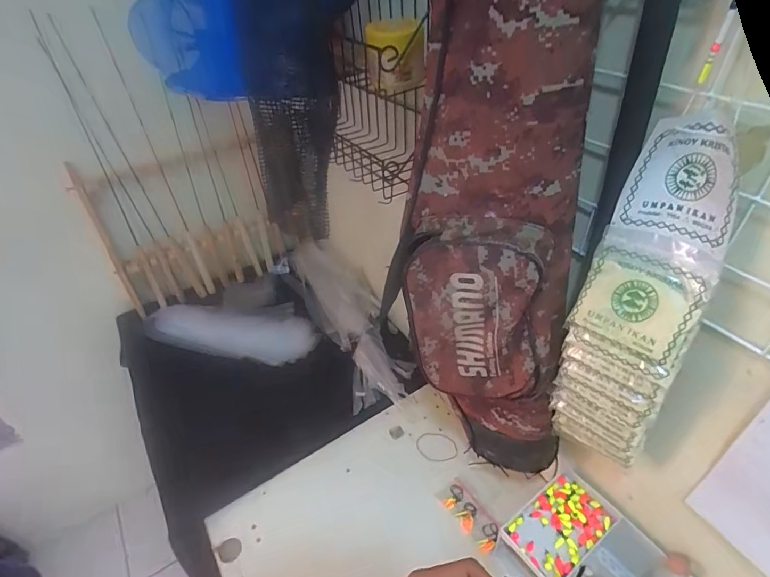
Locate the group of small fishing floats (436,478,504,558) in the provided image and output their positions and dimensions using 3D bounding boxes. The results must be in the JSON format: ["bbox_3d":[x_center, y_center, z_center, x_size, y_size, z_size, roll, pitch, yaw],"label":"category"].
[{"bbox_3d":[0.134,0.355,0.666,0.048,0.014,0.112,-27,46,-25],"label":"group of small fishing floats"}]

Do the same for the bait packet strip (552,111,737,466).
[{"bbox_3d":[0.241,0.032,0.411,0.098,0.356,0.068,30,51,33],"label":"bait packet strip"}]

